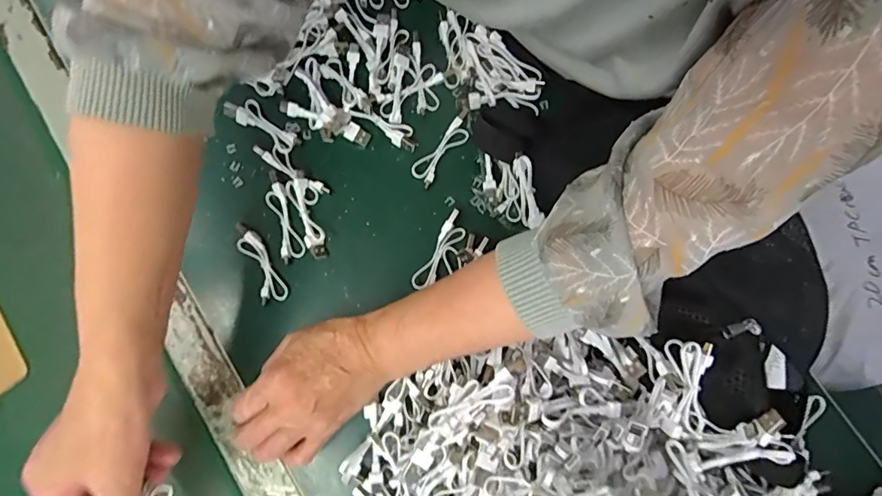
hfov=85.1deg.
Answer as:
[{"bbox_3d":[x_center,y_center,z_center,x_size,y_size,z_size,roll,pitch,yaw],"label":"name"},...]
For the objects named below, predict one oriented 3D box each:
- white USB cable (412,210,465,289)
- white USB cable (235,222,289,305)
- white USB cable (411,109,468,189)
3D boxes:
[{"bbox_3d":[-0.001,0.002,0.410,0.019,0.012,0.073,33,82,6],"label":"white USB cable"},{"bbox_3d":[-0.156,0.013,0.411,0.022,0.019,0.072,-29,80,-4],"label":"white USB cable"},{"bbox_3d":[0.002,-0.089,0.429,0.022,0.009,0.076,36,82,7],"label":"white USB cable"}]

